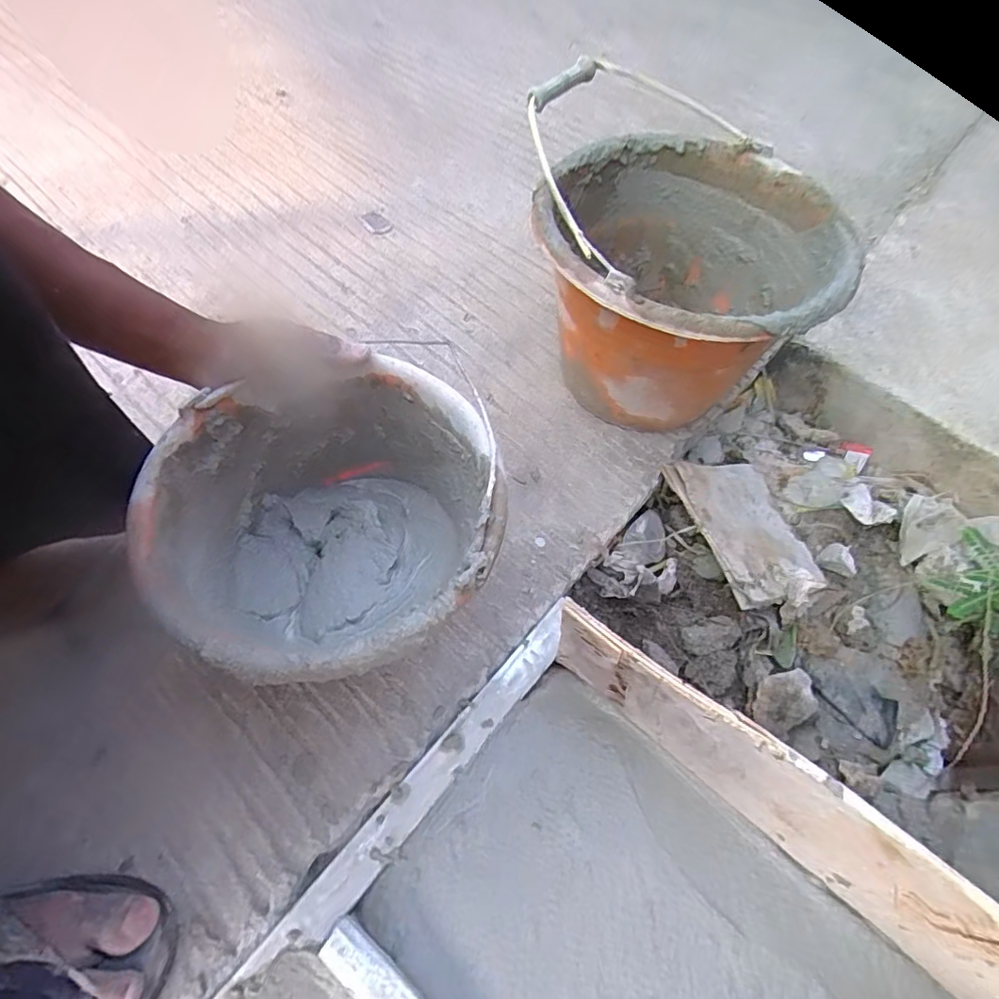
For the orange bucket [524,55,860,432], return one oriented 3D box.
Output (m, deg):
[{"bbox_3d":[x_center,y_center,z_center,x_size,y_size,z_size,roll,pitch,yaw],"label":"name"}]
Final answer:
[{"bbox_3d":[0.174,-0.204,0.537,0.271,0.217,0.272,0,56,1],"label":"orange bucket"}]

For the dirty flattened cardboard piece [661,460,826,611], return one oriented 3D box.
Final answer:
[{"bbox_3d":[0.269,0.030,0.569,0.158,0.019,0.167,0,55,-34],"label":"dirty flattened cardboard piece"}]

